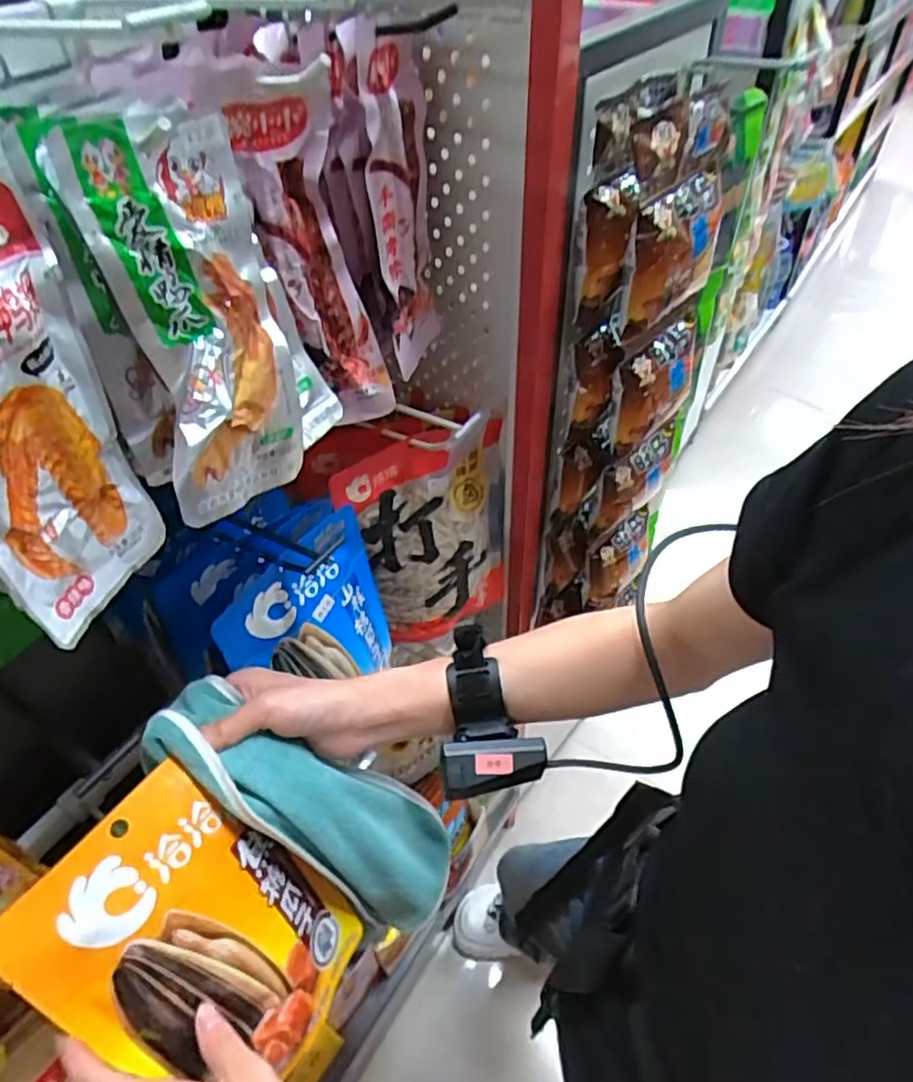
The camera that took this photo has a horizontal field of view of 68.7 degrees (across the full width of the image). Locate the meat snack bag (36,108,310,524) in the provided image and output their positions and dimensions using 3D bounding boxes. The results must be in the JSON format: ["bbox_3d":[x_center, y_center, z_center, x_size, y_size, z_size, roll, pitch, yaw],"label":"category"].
[{"bbox_3d":[-0.128,-0.110,0.340,0.017,0.184,0.091,8,31,37],"label":"meat snack bag"}]

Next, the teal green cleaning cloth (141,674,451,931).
[{"bbox_3d":[-0.095,0.179,0.456,0.060,0.241,0.076,-25,32,37],"label":"teal green cleaning cloth"}]

